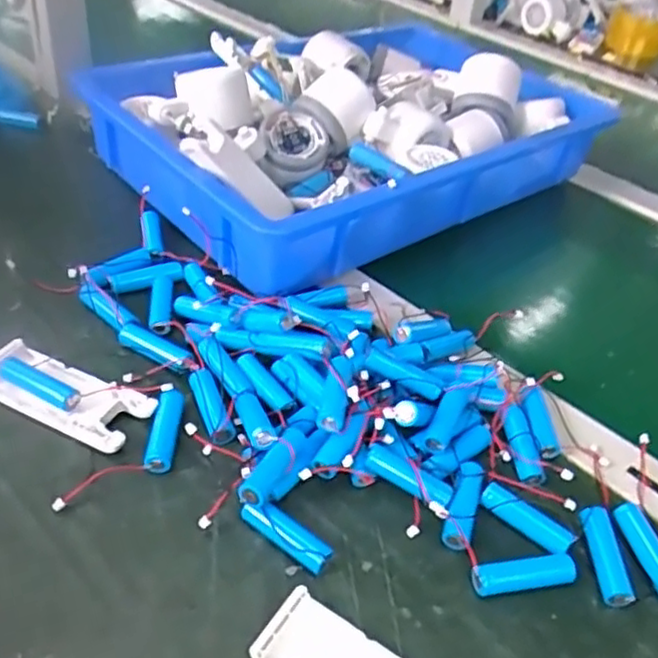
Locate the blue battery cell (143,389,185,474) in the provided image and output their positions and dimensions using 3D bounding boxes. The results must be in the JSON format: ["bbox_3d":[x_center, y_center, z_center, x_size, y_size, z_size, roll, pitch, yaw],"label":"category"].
[{"bbox_3d":[-0.092,0.057,0.379,0.014,0.015,0.049,5,40,-2],"label":"blue battery cell"}]

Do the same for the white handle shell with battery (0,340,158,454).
[{"bbox_3d":[-0.155,0.039,0.391,0.101,0.015,0.040,20,42,14],"label":"white handle shell with battery"}]

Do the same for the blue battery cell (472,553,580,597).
[{"bbox_3d":[0.098,0.122,0.337,0.052,0.012,0.012,-4,41,-13],"label":"blue battery cell"}]

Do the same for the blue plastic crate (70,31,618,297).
[{"bbox_3d":[0.028,-0.195,0.625,0.429,0.083,0.292,-25,50,-32],"label":"blue plastic crate"}]

